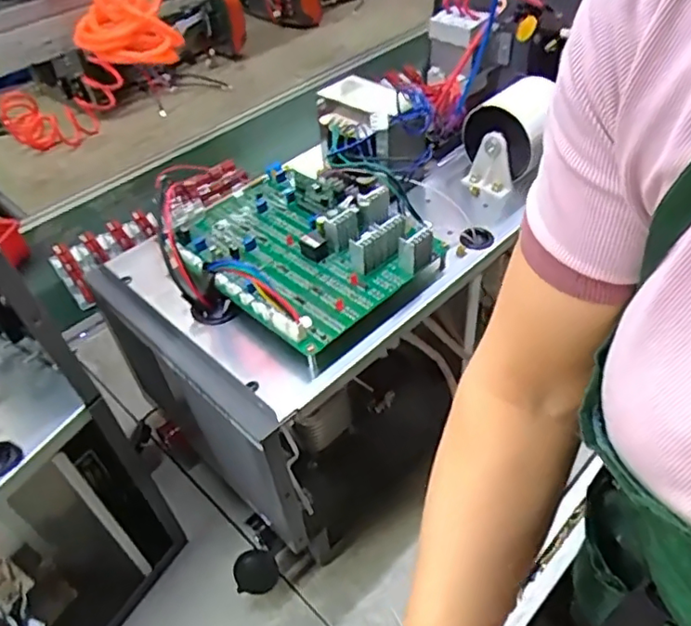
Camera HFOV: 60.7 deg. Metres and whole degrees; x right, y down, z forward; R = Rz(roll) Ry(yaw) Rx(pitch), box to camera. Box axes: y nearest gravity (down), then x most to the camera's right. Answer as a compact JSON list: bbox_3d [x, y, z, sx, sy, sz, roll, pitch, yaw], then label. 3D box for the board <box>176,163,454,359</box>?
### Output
[{"bbox_3d":[-0.043,-0.066,0.514,0.163,0.039,0.215,-37,52,-27],"label":"board"}]

